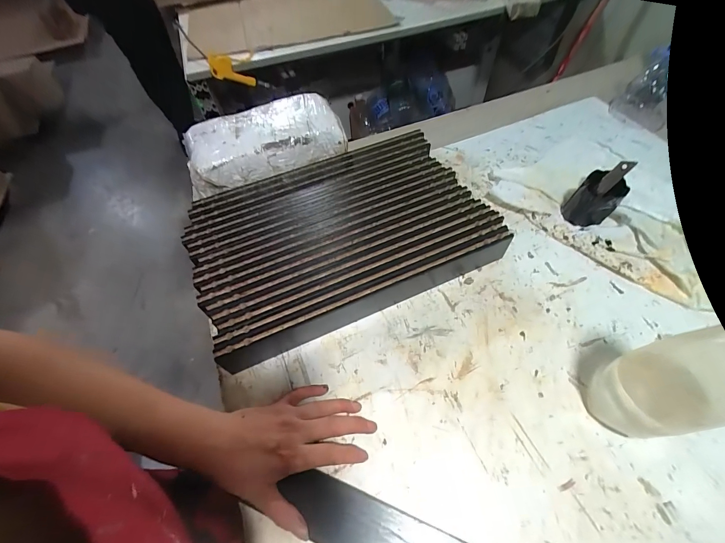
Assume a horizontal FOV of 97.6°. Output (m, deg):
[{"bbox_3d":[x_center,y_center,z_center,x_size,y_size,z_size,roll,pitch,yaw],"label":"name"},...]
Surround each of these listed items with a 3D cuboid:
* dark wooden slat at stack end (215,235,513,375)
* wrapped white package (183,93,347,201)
[{"bbox_3d":[0.014,0.037,0.396,0.377,0.050,0.017,-21,59,-10],"label":"dark wooden slat at stack end"},{"bbox_3d":[-0.161,-0.213,0.510,0.242,0.050,0.124,-20,59,-9],"label":"wrapped white package"}]

